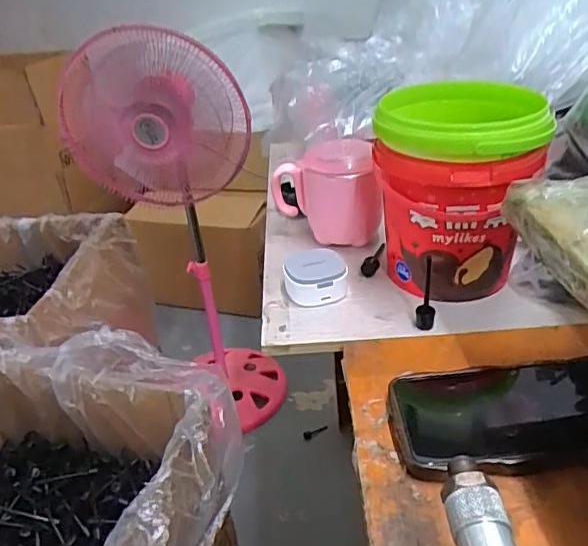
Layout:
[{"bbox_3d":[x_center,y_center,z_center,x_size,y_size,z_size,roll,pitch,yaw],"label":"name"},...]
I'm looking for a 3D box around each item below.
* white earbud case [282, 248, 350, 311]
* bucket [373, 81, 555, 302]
[{"bbox_3d":[0.019,0.002,0.502,0.054,0.031,0.053,-6,31,-1],"label":"white earbud case"},{"bbox_3d":[0.134,-0.065,0.477,0.127,0.154,0.121,4,32,14],"label":"bucket"}]

